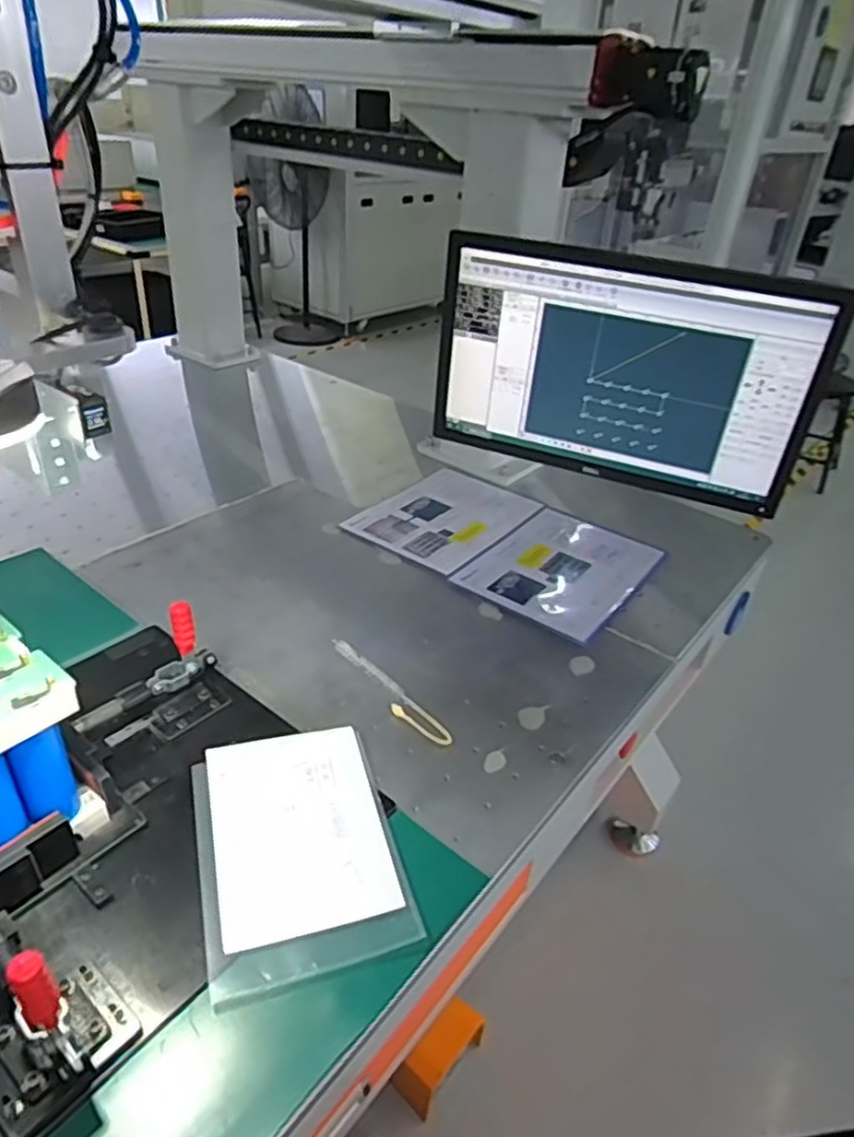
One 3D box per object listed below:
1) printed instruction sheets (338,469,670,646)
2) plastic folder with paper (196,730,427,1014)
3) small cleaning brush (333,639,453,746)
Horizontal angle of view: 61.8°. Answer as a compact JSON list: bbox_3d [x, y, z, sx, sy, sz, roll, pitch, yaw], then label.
[{"bbox_3d":[0.123,-0.046,1.116,0.422,0.012,0.312,26,39,28],"label":"printed instruction sheets"},{"bbox_3d":[-0.116,0.245,0.640,0.167,0.011,0.238,-8,37,-17],"label":"plastic folder with paper"},{"bbox_3d":[-0.041,0.136,0.804,0.029,0.009,0.188,-26,50,-33],"label":"small cleaning brush"}]

